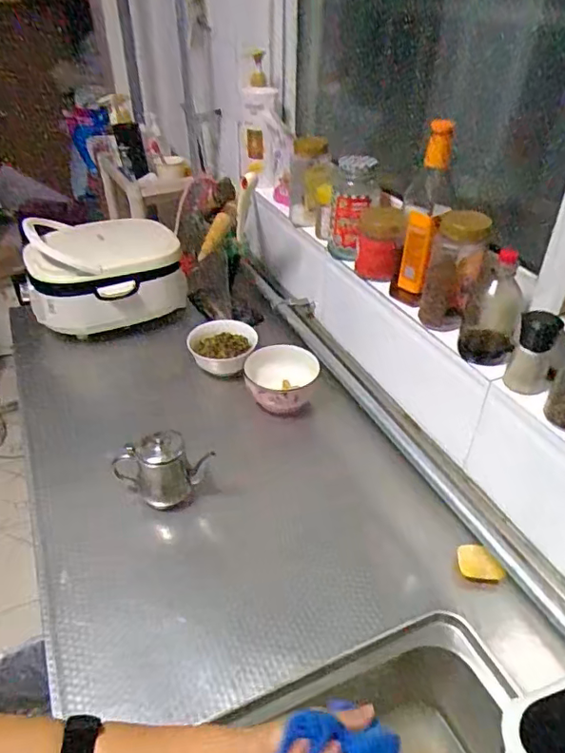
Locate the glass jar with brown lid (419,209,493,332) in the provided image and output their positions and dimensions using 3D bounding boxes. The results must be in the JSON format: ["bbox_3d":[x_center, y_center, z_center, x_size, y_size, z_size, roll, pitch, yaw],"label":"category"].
[{"bbox_3d":[0.237,-0.145,0.758,0.069,0.154,0.068,11,38,14],"label":"glass jar with brown lid"}]

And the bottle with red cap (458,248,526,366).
[{"bbox_3d":[0.276,-0.088,0.704,0.070,0.140,0.079,14,39,18],"label":"bottle with red cap"}]

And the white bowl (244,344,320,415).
[{"bbox_3d":[-0.003,0.010,0.974,0.129,0.073,0.123,0,37,0],"label":"white bowl"}]

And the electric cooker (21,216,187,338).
[{"bbox_3d":[-0.368,-0.226,1.152,0.297,0.178,0.236,-7,37,-9],"label":"electric cooker"}]

